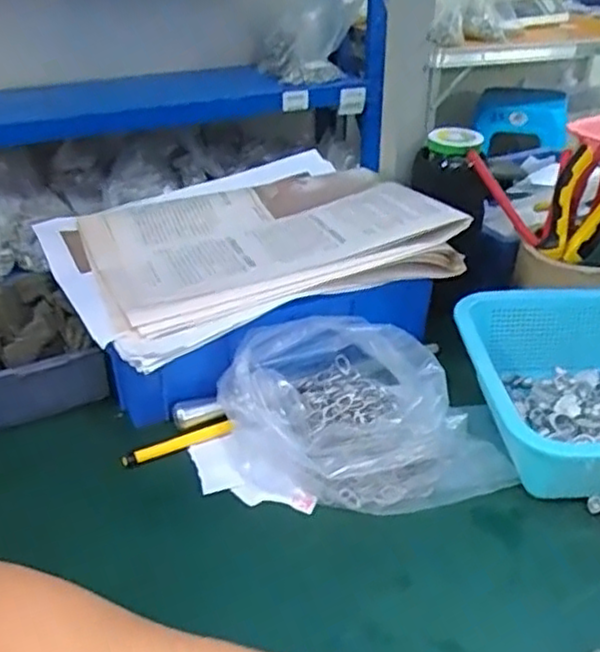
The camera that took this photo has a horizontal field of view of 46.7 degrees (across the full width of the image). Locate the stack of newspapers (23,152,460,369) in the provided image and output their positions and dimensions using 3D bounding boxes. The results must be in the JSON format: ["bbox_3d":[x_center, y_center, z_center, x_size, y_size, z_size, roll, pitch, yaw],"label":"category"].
[{"bbox_3d":[-0.052,-0.076,0.597,0.292,0.034,0.250,-16,35,-24],"label":"stack of newspapers"}]

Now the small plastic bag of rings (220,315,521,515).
[{"bbox_3d":[0.049,0.067,0.506,0.176,0.083,0.159,-19,36,-27],"label":"small plastic bag of rings"}]

